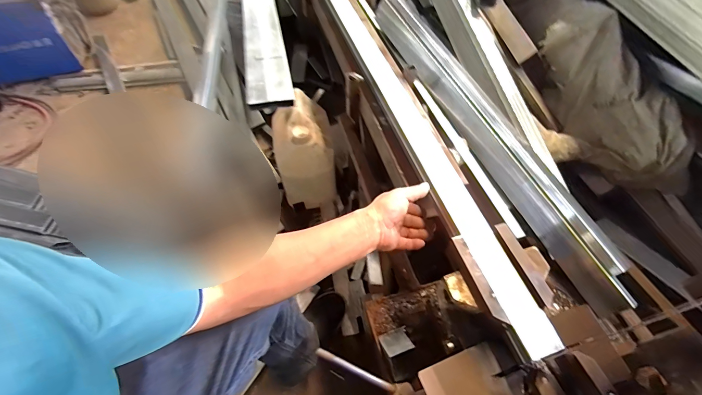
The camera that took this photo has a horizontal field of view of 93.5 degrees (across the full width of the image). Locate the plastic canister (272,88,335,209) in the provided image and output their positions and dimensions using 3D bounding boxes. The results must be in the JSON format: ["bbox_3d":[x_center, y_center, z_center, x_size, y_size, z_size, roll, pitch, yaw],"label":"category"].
[{"bbox_3d":[-0.146,-0.150,1.028,0.168,0.299,0.219,-10,56,-7],"label":"plastic canister"}]

